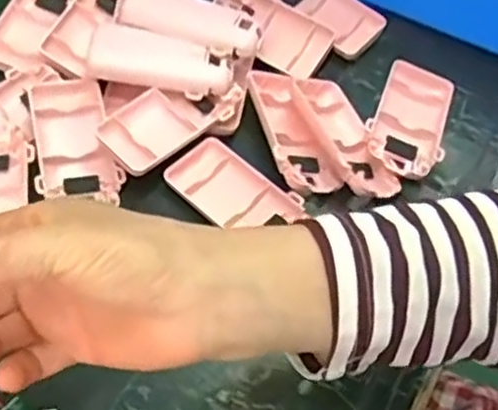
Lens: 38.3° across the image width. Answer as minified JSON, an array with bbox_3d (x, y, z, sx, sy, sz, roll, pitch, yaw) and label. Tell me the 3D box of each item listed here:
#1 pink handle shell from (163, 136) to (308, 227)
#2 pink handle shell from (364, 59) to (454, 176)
[{"bbox_3d":[-0.010,-0.007,0.451,0.082,0.011,0.045,37,63,18],"label":"pink handle shell"},{"bbox_3d":[0.109,-0.058,0.487,0.049,0.026,0.094,17,59,7],"label":"pink handle shell"}]

